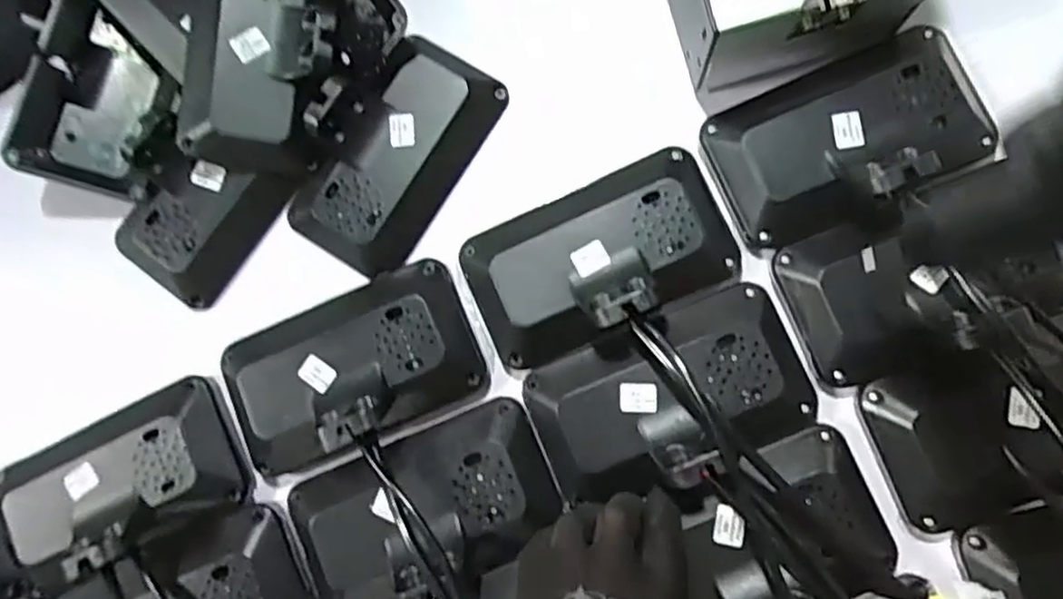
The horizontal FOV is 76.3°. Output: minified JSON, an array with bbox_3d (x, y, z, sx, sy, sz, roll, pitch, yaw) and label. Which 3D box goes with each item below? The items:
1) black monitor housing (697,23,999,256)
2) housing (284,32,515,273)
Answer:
[{"bbox_3d":[0.189,-0.101,0.397,0.161,0.057,0.096,-23,81,3],"label":"black monitor housing"},{"bbox_3d":[-0.090,-0.096,0.446,0.081,0.031,0.152,32,87,10],"label":"housing"}]

